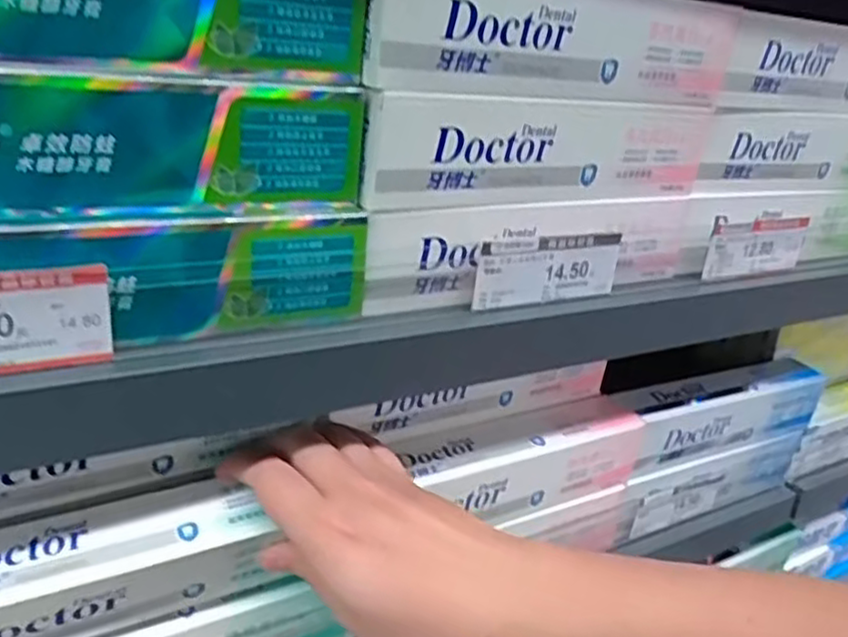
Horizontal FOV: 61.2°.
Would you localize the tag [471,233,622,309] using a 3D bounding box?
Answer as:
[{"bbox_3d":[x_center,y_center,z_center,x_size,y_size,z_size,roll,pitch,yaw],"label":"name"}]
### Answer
[{"bbox_3d":[0.073,-0.029,0.409,0.098,0.036,0.007,-7,28,-28],"label":"tag"}]

